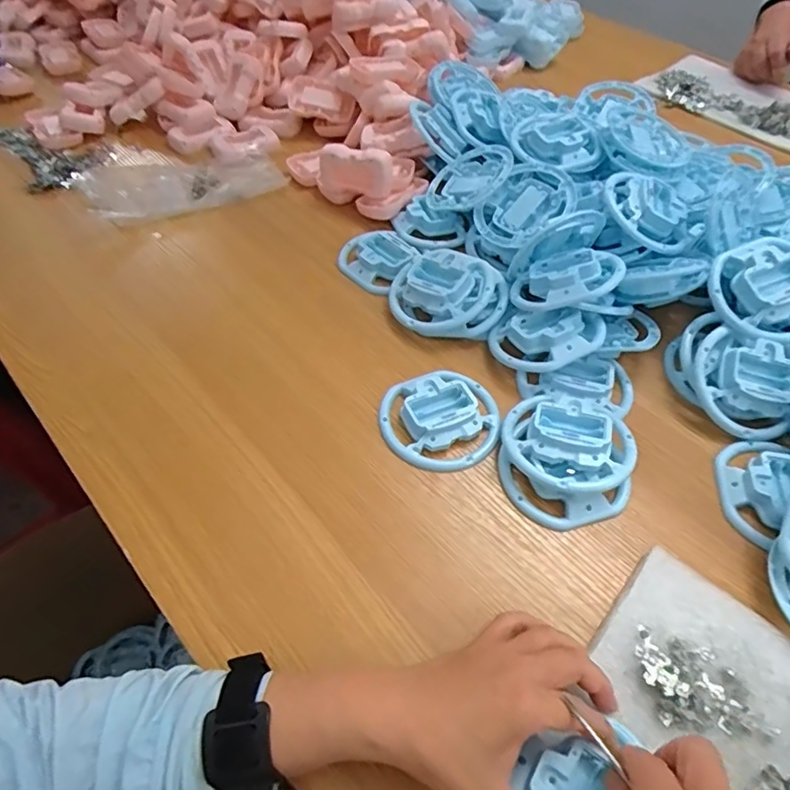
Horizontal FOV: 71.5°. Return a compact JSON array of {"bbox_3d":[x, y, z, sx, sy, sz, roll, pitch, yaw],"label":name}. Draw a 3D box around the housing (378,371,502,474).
[{"bbox_3d":[0.040,0.019,0.474,0.103,0.017,0.094,1,53,-2],"label":"housing"}]

